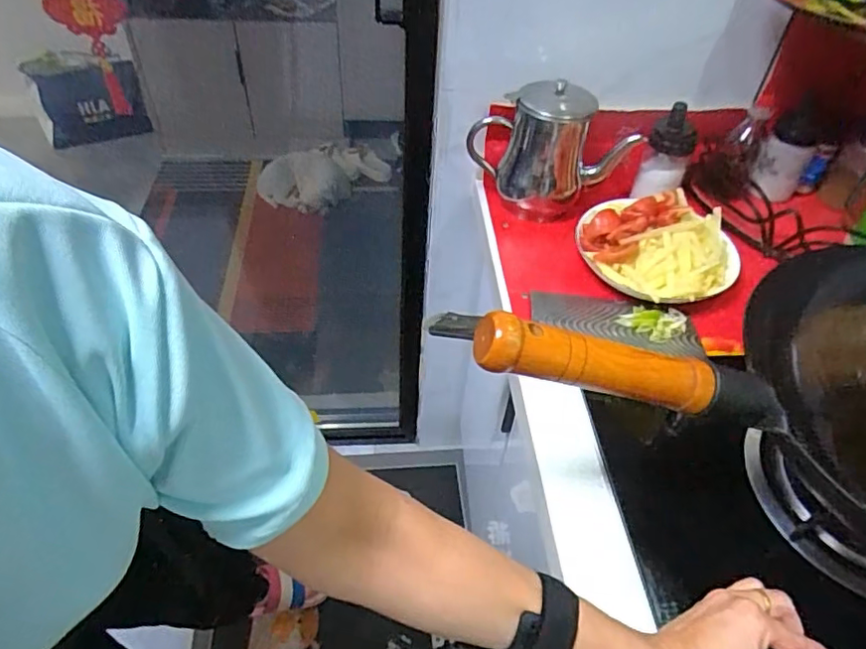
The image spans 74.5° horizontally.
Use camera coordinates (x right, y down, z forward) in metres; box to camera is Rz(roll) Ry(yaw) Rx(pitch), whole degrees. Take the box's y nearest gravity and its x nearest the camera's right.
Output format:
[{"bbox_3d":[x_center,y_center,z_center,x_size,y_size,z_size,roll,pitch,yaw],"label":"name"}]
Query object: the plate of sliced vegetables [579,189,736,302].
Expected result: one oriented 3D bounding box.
[{"bbox_3d":[0.279,-0.109,0.702,0.191,0.045,0.187,22,49,17],"label":"plate of sliced vegetables"}]

